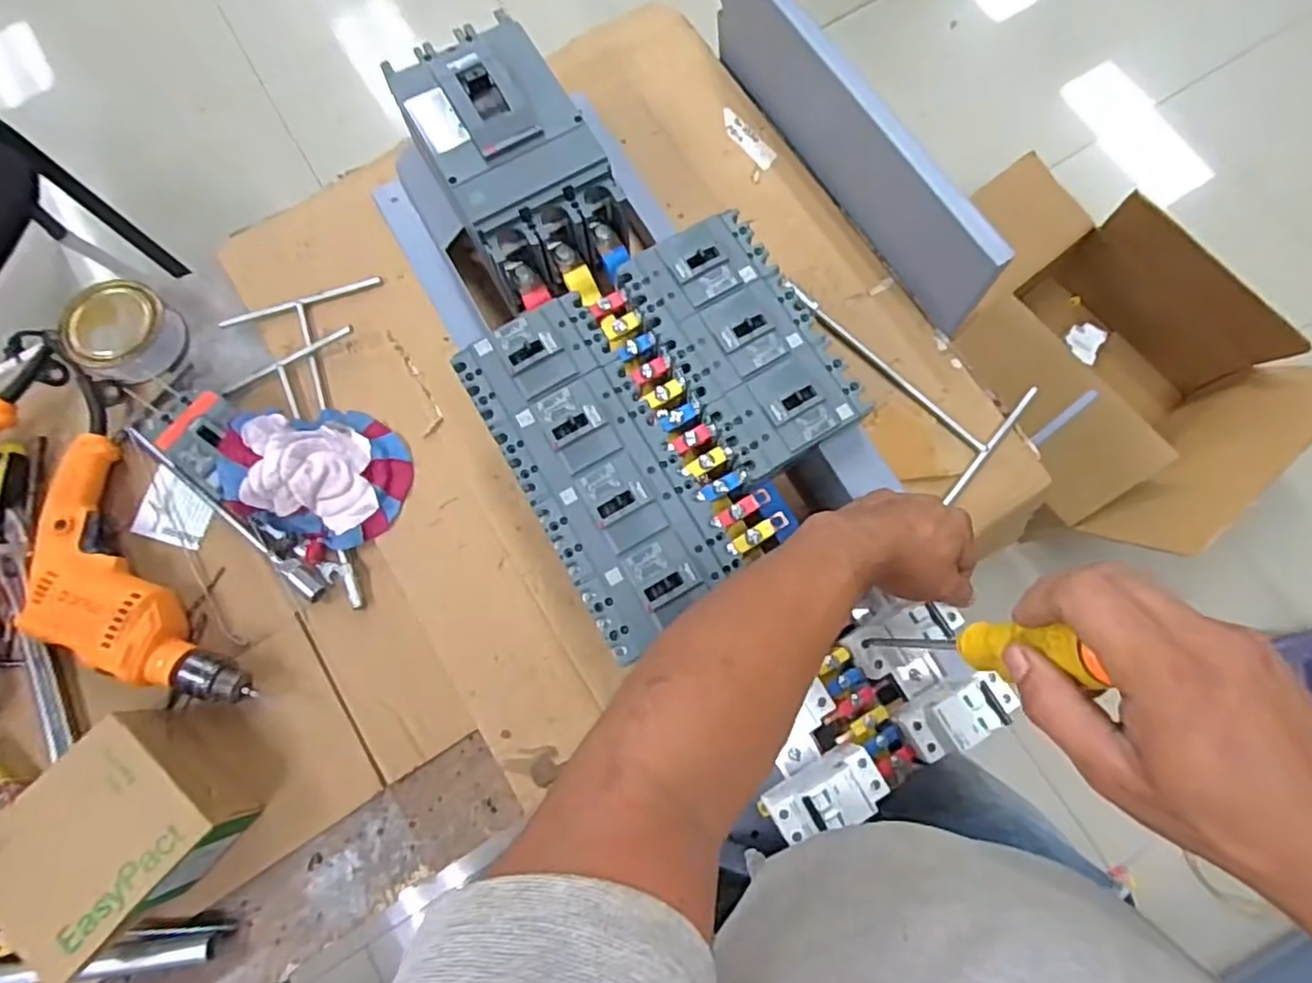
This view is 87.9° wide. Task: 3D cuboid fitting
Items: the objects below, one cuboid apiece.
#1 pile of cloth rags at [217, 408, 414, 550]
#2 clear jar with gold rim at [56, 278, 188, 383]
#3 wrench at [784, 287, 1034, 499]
[{"bbox_3d":[-0.340,-0.024,0.684,0.161,0.068,0.138,16,76,5],"label":"pile of cloth rags"},{"bbox_3d":[-0.565,-0.167,0.730,0.092,0.063,0.100,0,76,1],"label":"clear jar with gold rim"},{"bbox_3d":[0.250,-0.134,0.732,0.275,0.023,0.144,40,79,10],"label":"wrench"}]

